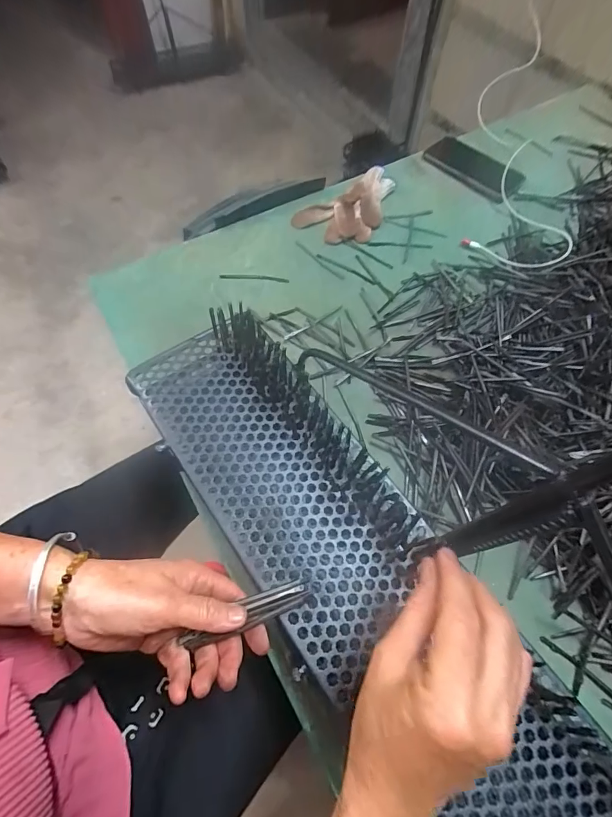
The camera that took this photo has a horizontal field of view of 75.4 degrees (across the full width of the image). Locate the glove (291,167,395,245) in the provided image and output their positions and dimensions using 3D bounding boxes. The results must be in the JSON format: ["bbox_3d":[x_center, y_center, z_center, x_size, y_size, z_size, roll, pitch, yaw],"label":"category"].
[{"bbox_3d":[0.069,-0.323,0.622,0.114,0.026,0.168,29,67,12],"label":"glove"}]

